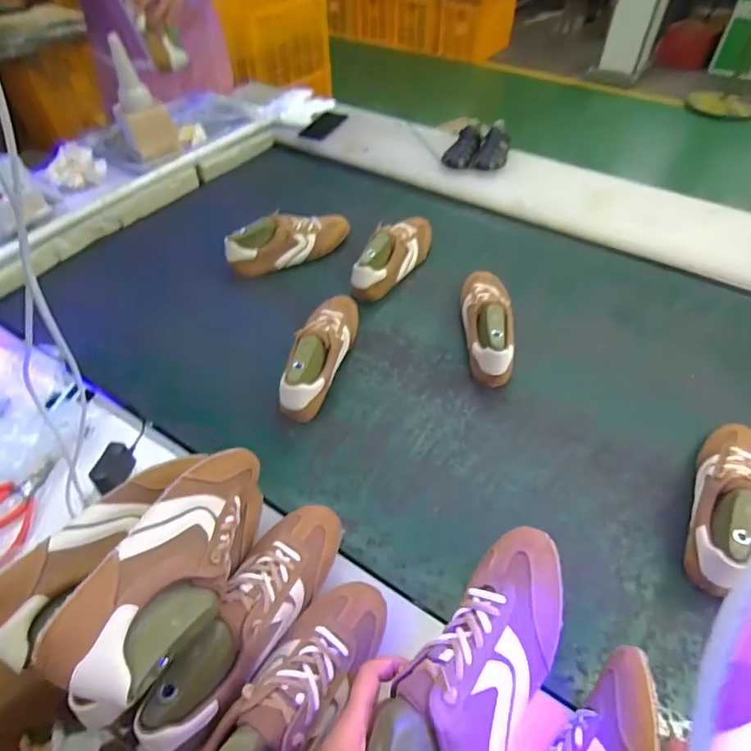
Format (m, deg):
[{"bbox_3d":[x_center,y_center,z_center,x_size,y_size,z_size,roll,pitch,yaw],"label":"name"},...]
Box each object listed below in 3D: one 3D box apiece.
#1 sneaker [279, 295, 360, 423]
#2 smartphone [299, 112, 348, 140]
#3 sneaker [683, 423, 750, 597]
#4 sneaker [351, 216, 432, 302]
[{"bbox_3d":[-0.090,-0.047,0.825,0.083,0.105,0.266,7,56,8],"label":"sneaker"},{"bbox_3d":[-0.140,-0.695,1.396,0.078,0.013,0.157,21,59,17],"label":"smartphone"},{"bbox_3d":[0.472,0.157,0.660,0.081,0.088,0.270,27,48,20],"label":"sneaker"},{"bbox_3d":[0.036,-0.246,1.003,0.076,0.102,0.258,29,62,21],"label":"sneaker"}]

